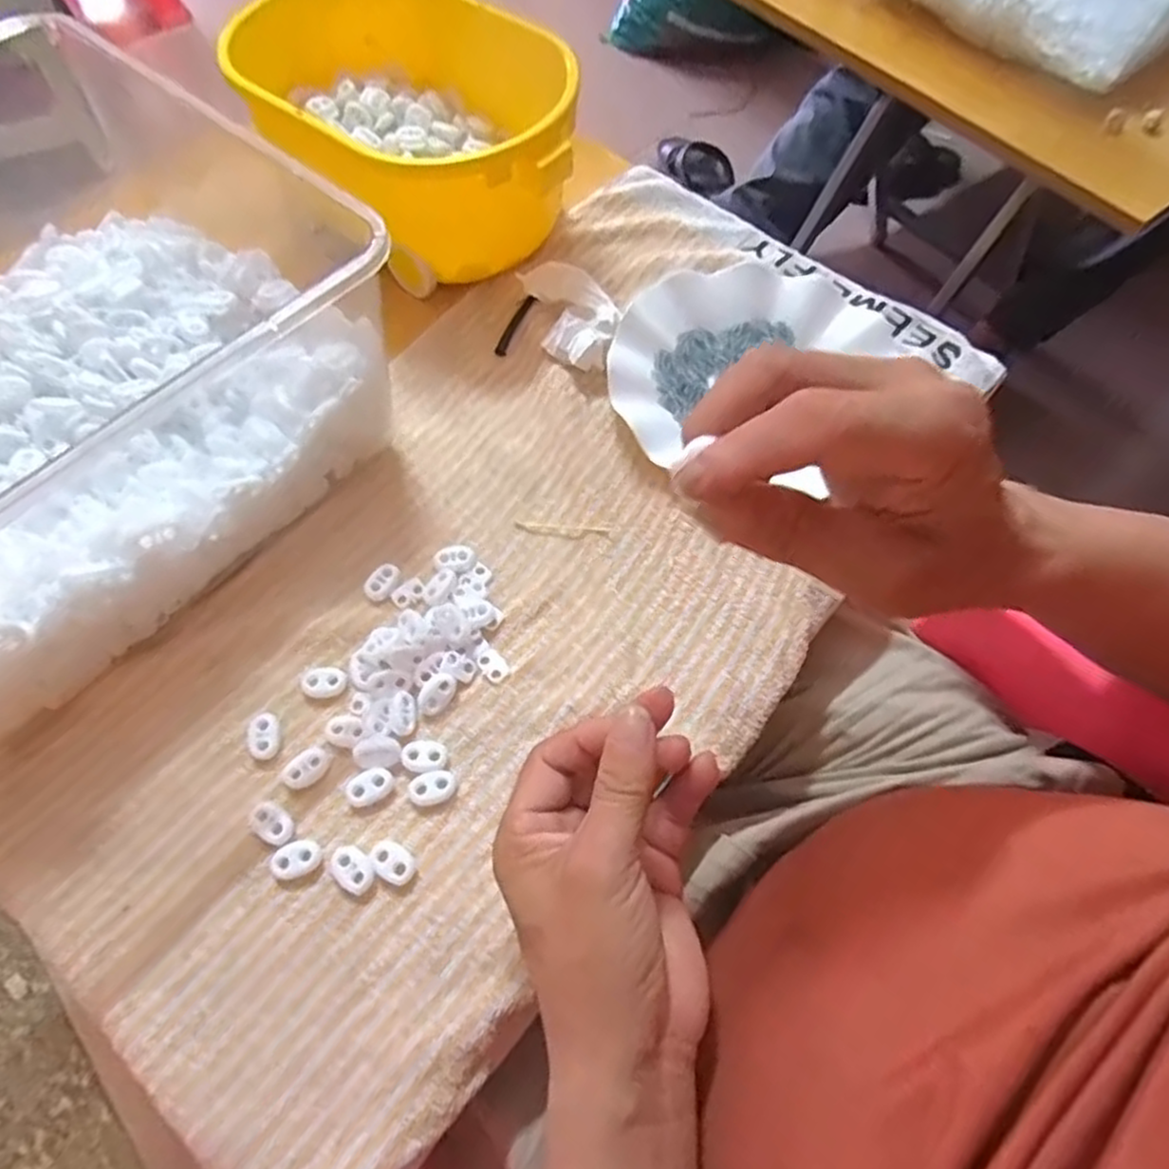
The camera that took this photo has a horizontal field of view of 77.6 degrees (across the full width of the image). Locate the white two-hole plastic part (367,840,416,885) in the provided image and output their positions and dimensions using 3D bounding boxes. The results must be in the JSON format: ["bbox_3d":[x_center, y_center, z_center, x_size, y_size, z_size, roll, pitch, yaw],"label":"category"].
[{"bbox_3d":[-0.088,0.128,0.335,0.022,0.006,0.015,31,67,14],"label":"white two-hole plastic part"}]

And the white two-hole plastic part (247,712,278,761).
[{"bbox_3d":[-0.158,0.075,0.359,0.013,0.007,0.022,-7,64,-4],"label":"white two-hole plastic part"}]

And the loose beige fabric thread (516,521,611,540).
[{"bbox_3d":[-0.013,-0.032,0.419,0.055,0.004,0.010,4,63,2],"label":"loose beige fabric thread"}]

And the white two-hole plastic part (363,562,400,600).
[{"bbox_3d":[-0.111,-0.002,0.399,0.015,0.005,0.022,29,67,13],"label":"white two-hole plastic part"}]

